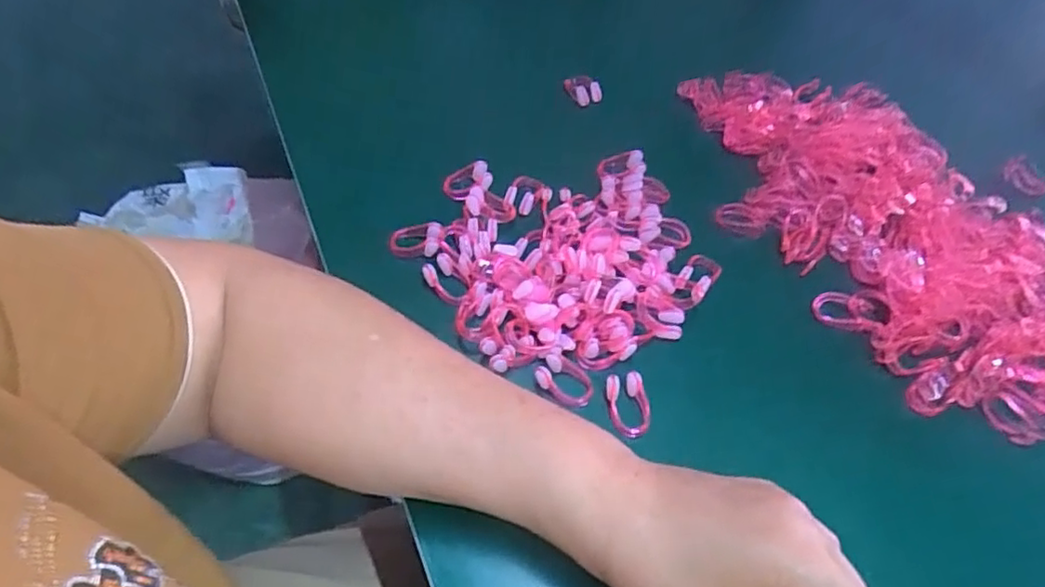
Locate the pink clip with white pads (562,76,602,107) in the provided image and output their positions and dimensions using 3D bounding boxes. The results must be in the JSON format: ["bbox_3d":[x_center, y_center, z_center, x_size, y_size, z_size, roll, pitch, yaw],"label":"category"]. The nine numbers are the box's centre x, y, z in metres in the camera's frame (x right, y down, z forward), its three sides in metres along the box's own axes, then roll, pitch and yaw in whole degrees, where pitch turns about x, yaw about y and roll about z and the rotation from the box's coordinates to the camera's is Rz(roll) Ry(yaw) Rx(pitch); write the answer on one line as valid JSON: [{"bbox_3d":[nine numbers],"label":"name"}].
[{"bbox_3d":[0.051,-0.172,0.540,0.033,0.025,0.016,8,54,3],"label":"pink clip with white pads"}]

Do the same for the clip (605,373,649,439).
[{"bbox_3d":[0.061,0.063,0.359,0.024,0.012,0.033,-6,54,-8],"label":"clip"}]

